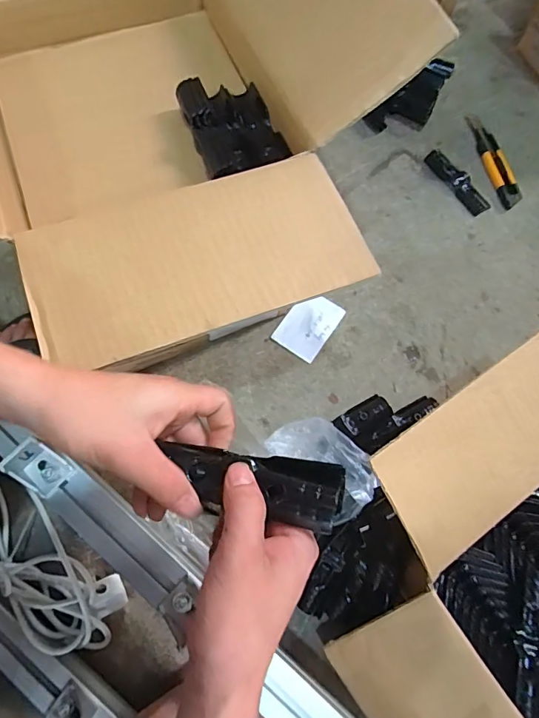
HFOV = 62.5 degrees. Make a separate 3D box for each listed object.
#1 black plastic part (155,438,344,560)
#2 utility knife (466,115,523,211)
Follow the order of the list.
[{"bbox_3d":[-0.015,0.081,0.287,0.121,0.015,0.045,9,71,13],"label":"black plastic part"},{"bbox_3d":[0.369,-0.328,0.733,0.035,0.017,0.181,-13,71,-5],"label":"utility knife"}]

